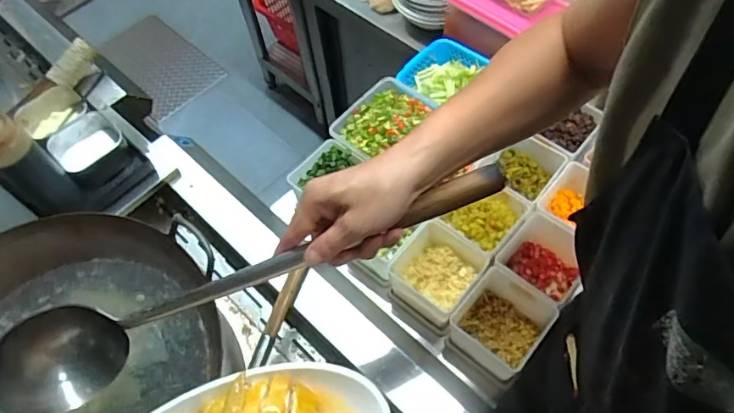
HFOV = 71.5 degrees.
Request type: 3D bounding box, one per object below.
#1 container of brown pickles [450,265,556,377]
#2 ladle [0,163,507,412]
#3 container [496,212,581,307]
[{"bbox_3d":[0.196,0.174,0.750,0.115,0.078,0.113,36,68,23],"label":"container of brown pickles"},{"bbox_3d":[-0.109,0.082,0.503,0.517,0.115,0.071,-20,59,3],"label":"ladle"},{"bbox_3d":[0.276,0.093,0.803,0.117,0.081,0.117,37,68,24],"label":"container"}]

